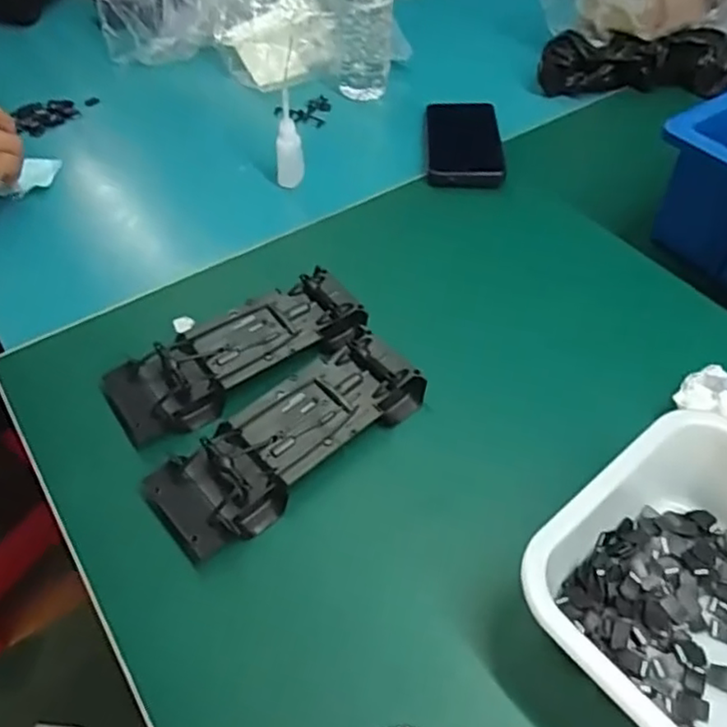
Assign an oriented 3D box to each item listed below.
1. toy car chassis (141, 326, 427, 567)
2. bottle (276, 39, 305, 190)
[{"bbox_3d":[-0.048,0.046,0.429,0.194,0.025,0.074,-37,62,-25],"label":"toy car chassis"},{"bbox_3d":[-0.075,-0.234,0.617,0.027,0.133,0.035,-6,54,-6],"label":"bottle"}]

